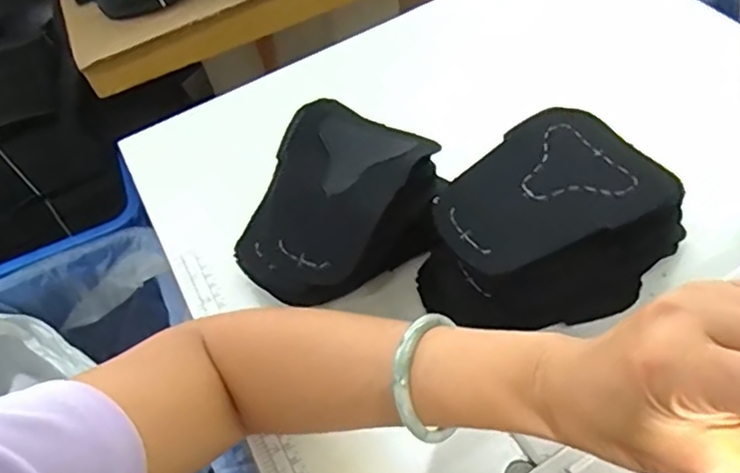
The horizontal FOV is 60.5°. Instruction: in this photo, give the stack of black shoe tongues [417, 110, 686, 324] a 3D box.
[{"bbox_3d":[0.120,-0.002,0.423,0.147,0.075,0.118,-38,56,-18],"label":"stack of black shoe tongues"}]

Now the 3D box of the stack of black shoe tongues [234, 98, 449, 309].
[{"bbox_3d":[-0.028,-0.021,0.454,0.146,0.077,0.122,-34,55,-15],"label":"stack of black shoe tongues"}]

